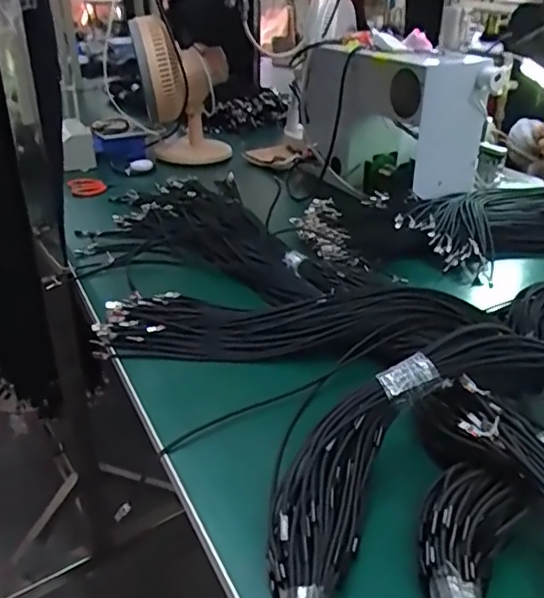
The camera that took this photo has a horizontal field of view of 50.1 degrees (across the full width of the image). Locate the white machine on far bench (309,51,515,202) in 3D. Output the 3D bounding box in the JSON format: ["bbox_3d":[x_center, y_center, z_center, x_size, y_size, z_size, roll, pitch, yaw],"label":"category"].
[{"bbox_3d":[0.232,-0.349,1.128,0.258,0.231,0.294,-5,30,-11],"label":"white machine on far bench"}]

